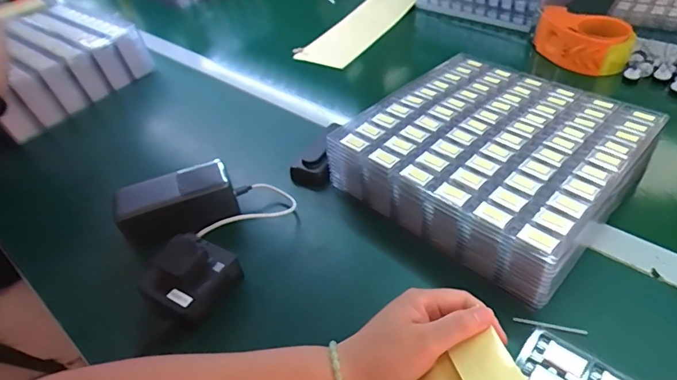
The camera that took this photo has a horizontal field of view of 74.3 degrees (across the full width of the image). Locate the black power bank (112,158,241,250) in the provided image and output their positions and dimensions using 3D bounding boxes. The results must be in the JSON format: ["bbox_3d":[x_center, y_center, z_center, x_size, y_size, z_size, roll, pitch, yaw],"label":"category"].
[{"bbox_3d":[-0.189,0.016,0.530,0.133,0.057,0.060,-15,44,-9],"label":"black power bank"}]

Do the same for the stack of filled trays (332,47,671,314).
[{"bbox_3d":[0.176,-0.043,0.516,0.265,0.073,0.258,32,55,34],"label":"stack of filled trays"}]

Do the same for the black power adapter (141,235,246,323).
[{"bbox_3d":[-0.148,0.088,0.446,0.074,0.048,0.079,21,49,26],"label":"black power adapter"}]

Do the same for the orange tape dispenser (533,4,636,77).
[{"bbox_3d":[0.394,-0.247,0.721,0.089,0.065,0.146,-15,44,-9],"label":"orange tape dispenser"}]

